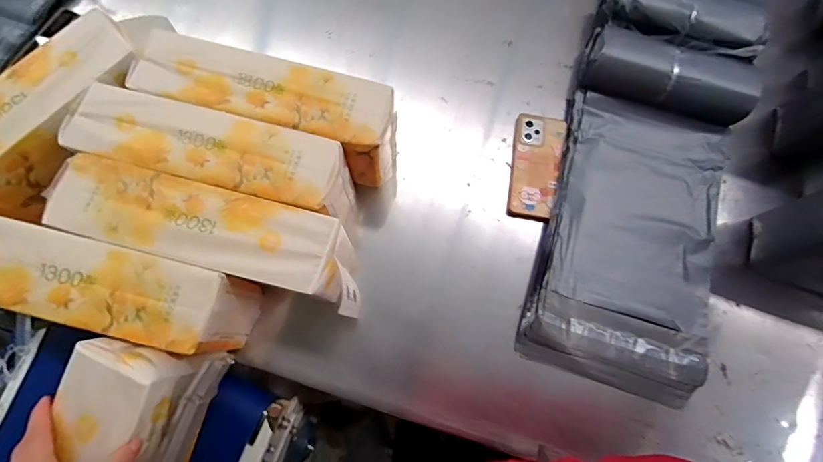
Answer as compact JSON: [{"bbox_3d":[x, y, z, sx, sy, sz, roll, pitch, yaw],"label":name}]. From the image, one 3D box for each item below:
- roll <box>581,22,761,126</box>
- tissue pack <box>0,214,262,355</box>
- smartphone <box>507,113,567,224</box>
[{"bbox_3d":[0.401,-0.243,0.593,0.250,0.057,0.105,16,75,3],"label":"roll"},{"bbox_3d":[-0.351,0.062,0.446,0.302,0.123,0.087,13,75,2],"label":"tissue pack"},{"bbox_3d":[0.191,-0.100,0.589,0.076,0.009,0.175,11,75,2],"label":"smartphone"}]

